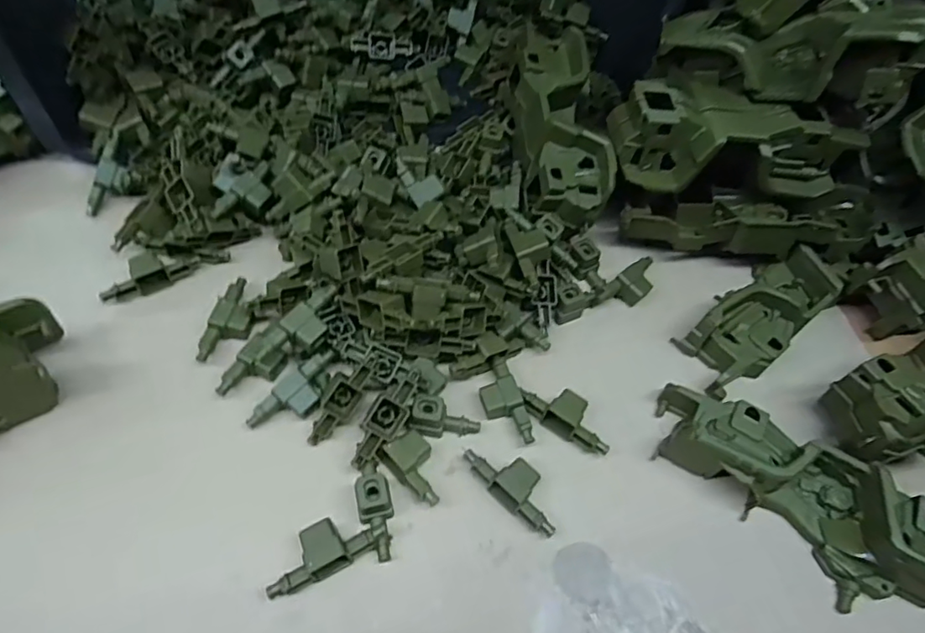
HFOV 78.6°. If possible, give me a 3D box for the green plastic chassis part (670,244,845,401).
[{"bbox_3d":[0.220,0.000,0.417,0.144,0.036,0.057,-33,66,-24],"label":"green plastic chassis part"}]

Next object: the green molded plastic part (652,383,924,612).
[{"bbox_3d":[0.209,0.102,0.349,0.179,0.046,0.074,39,62,18],"label":"green molded plastic part"}]

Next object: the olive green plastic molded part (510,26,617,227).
[{"bbox_3d":[0.075,-0.151,0.450,0.059,0.060,0.168,-3,58,-8],"label":"olive green plastic molded part"}]

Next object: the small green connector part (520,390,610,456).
[{"bbox_3d":[0.070,0.064,0.372,0.064,0.011,0.029,34,60,15],"label":"small green connector part"}]

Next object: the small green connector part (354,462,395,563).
[{"bbox_3d":[-0.050,0.111,0.329,0.019,0.020,0.056,-12,60,-13],"label":"small green connector part"}]

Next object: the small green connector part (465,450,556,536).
[{"bbox_3d":[0.033,0.103,0.345,0.029,0.019,0.067,-33,66,-23],"label":"small green connector part"}]

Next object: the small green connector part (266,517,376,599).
[{"bbox_3d":[-0.076,0.130,0.315,0.066,0.018,0.028,-17,61,-16],"label":"small green connector part"}]

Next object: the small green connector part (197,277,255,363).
[{"bbox_3d":[-0.158,0.003,0.392,0.027,0.017,0.066,15,57,4],"label":"small green connector part"}]

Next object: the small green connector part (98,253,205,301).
[{"bbox_3d":[-0.227,-0.034,0.410,0.066,0.015,0.030,-27,64,-21],"label":"small green connector part"}]

